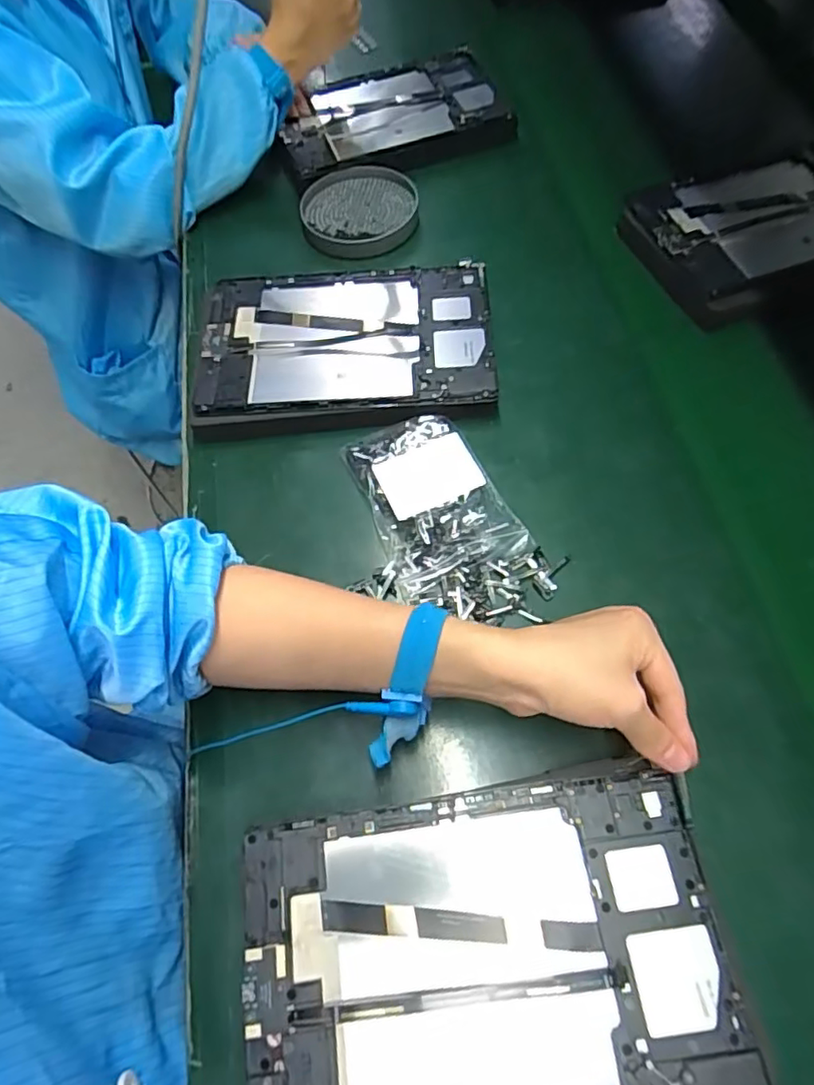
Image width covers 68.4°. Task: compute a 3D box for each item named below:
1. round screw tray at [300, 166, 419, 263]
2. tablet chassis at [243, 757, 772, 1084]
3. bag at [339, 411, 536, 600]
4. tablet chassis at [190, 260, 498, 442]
[{"bbox_3d":[-0.047,-0.330,0.591,0.111,0.016,0.109,-1,64,1],"label":"round screw tray"},{"bbox_3d":[0.038,0.210,0.303,0.237,0.010,0.152,-10,64,-3],"label":"tablet chassis"},{"bbox_3d":[0.017,-0.035,0.445,0.093,0.022,0.136,-19,65,-8],"label":"bag"},{"bbox_3d":[-0.052,-0.166,0.507,0.240,0.030,0.157,-1,64,1],"label":"tablet chassis"}]

